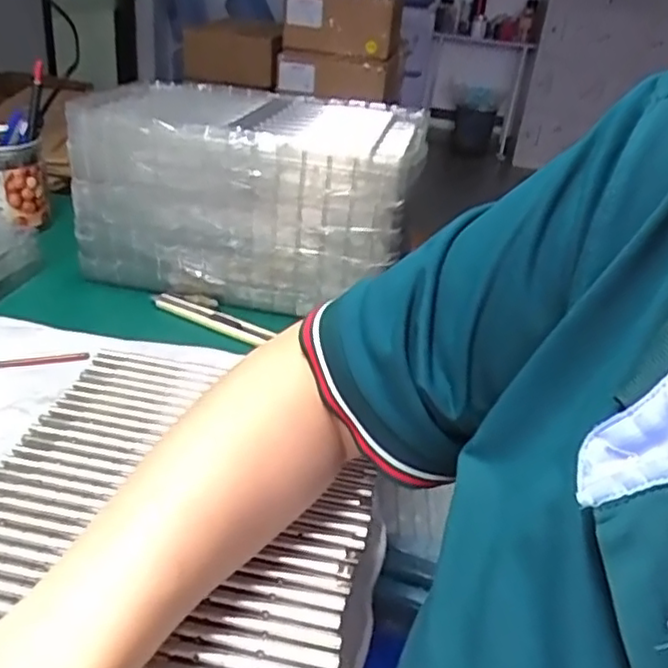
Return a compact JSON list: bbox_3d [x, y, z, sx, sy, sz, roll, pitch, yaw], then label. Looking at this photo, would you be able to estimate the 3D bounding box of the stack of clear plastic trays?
[{"bbox_3d":[-0.073,-0.130,0.621,0.282,0.147,0.178,6,30,3],"label":"stack of clear plastic trays"}]

